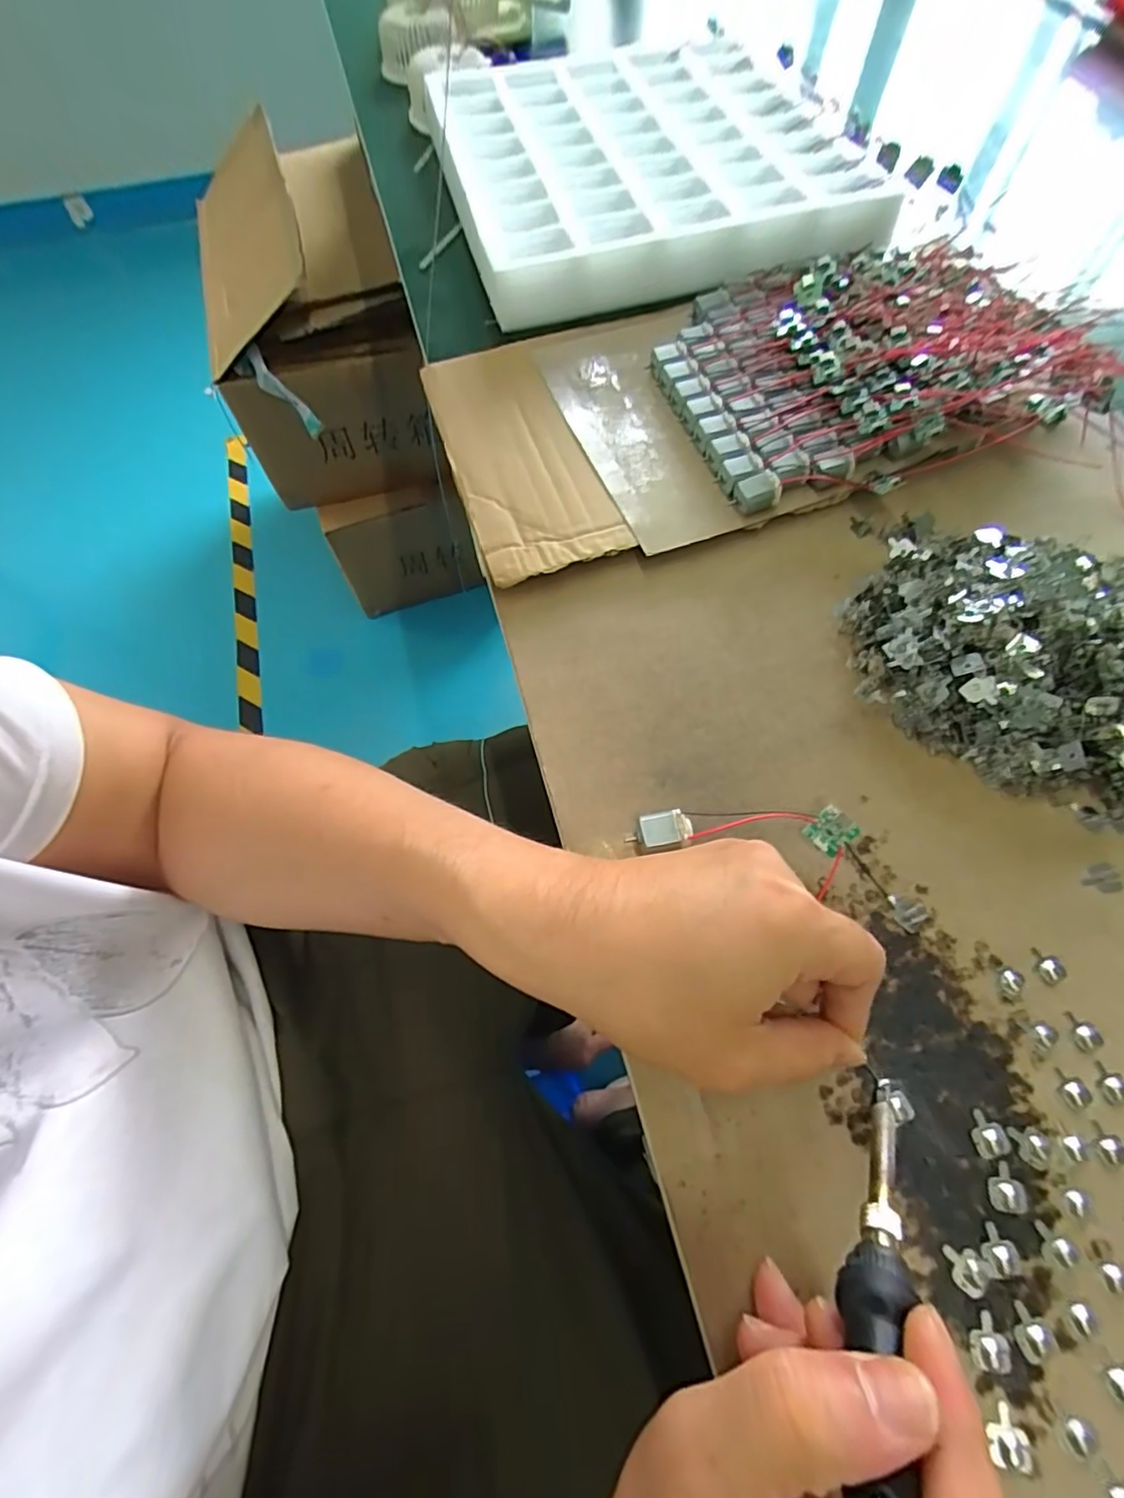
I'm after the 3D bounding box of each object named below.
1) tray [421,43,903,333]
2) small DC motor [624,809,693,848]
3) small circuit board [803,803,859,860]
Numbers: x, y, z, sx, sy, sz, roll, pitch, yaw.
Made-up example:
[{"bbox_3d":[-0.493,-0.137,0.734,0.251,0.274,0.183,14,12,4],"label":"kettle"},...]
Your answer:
[{"bbox_3d":[0.069,-0.472,0.479,0.315,0.050,0.315,-17,66,-5],"label":"tray"},{"bbox_3d":[0.045,0.039,0.276,0.030,0.015,0.015,-6,65,-1],"label":"small DC motor"},{"bbox_3d":[0.124,0.038,0.270,0.018,0.006,0.019,44,114,14],"label":"small circuit board"}]

